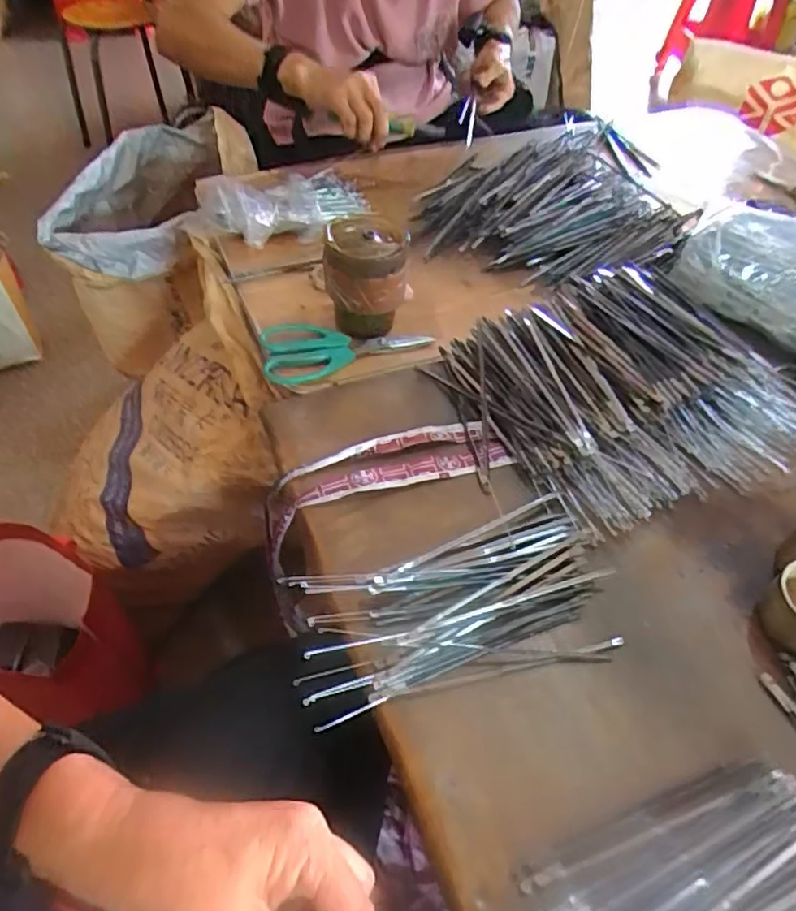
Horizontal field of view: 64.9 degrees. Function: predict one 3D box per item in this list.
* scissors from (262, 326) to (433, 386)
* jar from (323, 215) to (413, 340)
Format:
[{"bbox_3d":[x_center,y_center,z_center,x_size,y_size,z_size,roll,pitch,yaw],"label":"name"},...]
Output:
[{"bbox_3d":[-0.058,-0.124,0.668,0.176,0.014,0.083,-15,50,-19],"label":"scissors"},{"bbox_3d":[-0.031,-0.183,0.656,0.084,0.104,0.086,2,50,-2],"label":"jar"}]

